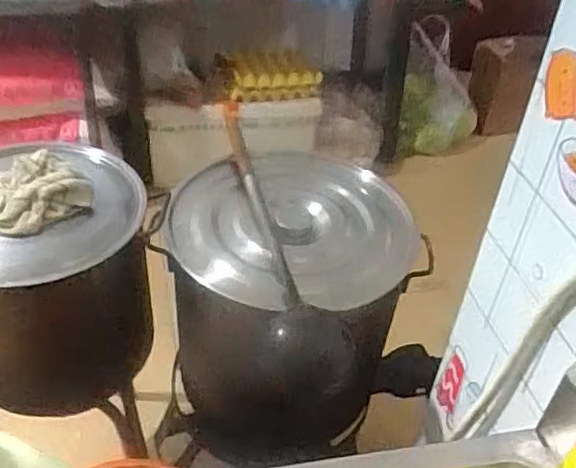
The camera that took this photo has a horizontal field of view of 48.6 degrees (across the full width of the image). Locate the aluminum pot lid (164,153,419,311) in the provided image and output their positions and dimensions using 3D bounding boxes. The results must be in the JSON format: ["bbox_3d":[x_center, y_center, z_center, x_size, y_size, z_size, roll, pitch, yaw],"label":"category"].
[{"bbox_3d":[-0.004,-0.007,1.020,0.410,0.085,0.348,10,40,7],"label":"aluminum pot lid"}]

